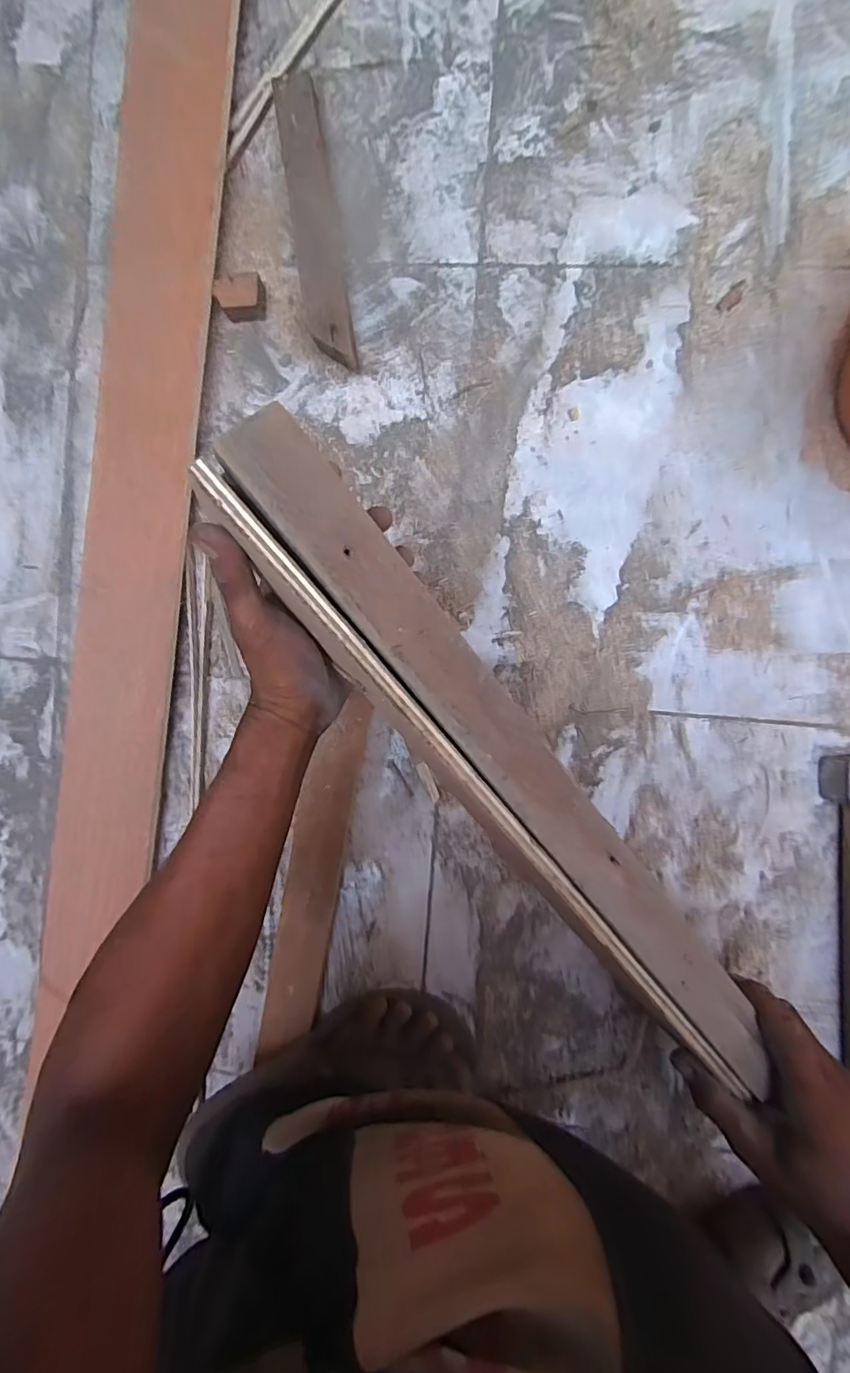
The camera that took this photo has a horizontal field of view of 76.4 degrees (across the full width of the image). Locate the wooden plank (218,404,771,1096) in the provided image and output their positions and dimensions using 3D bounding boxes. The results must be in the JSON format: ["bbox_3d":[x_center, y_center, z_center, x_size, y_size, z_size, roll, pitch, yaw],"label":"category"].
[{"bbox_3d":[0.065,0.057,0.292,0.041,0.020,0.449,-39,104,6],"label":"wooden plank"}]

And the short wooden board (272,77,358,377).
[{"bbox_3d":[-0.100,-0.422,0.500,0.041,0.029,0.249,-7,93,5],"label":"short wooden board"}]

